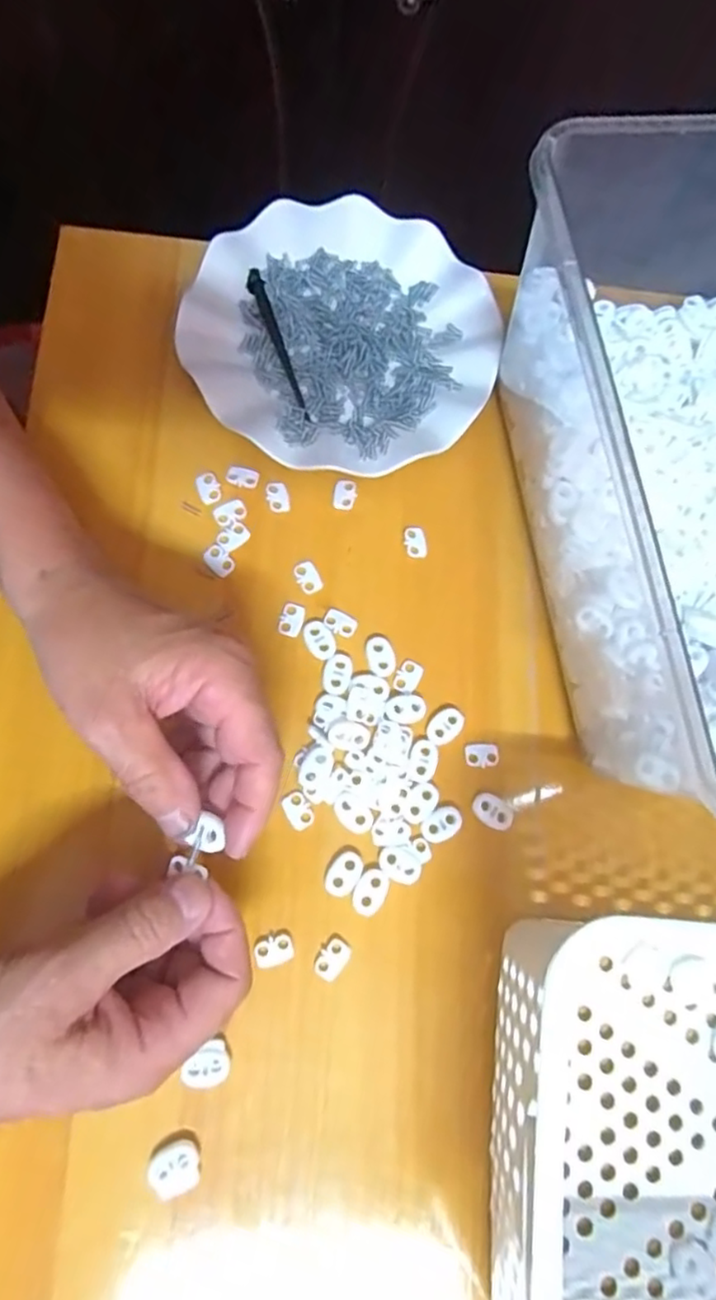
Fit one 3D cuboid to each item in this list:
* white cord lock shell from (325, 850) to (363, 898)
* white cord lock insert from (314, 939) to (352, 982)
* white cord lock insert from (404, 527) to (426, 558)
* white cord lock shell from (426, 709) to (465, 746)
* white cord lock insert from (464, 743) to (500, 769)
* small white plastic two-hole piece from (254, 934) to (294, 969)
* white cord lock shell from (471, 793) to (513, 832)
[{"bbox_3d":[-0.007,0.114,0.331,0.015,0.004,0.022,30,75,2],"label":"white cord lock shell"},{"bbox_3d":[-0.012,0.153,0.322,0.014,0.004,0.019,34,75,3],"label":"white cord lock insert"},{"bbox_3d":[0.034,-0.063,0.382,0.012,0.005,0.018,-6,77,-7],"label":"white cord lock insert"},{"bbox_3d":[0.047,0.042,0.355,0.016,0.004,0.022,43,76,5],"label":"white cord lock shell"},{"bbox_3d":[0.067,0.057,0.353,0.018,0.004,0.013,1,76,-6],"label":"white cord lock insert"},{"bbox_3d":[-0.041,0.149,0.322,0.018,0.004,0.014,-10,78,-8],"label":"small white plastic two-hole piece"},{"bbox_3d":[0.071,0.086,0.346,0.022,0.004,0.015,36,75,3],"label":"white cord lock shell"}]

